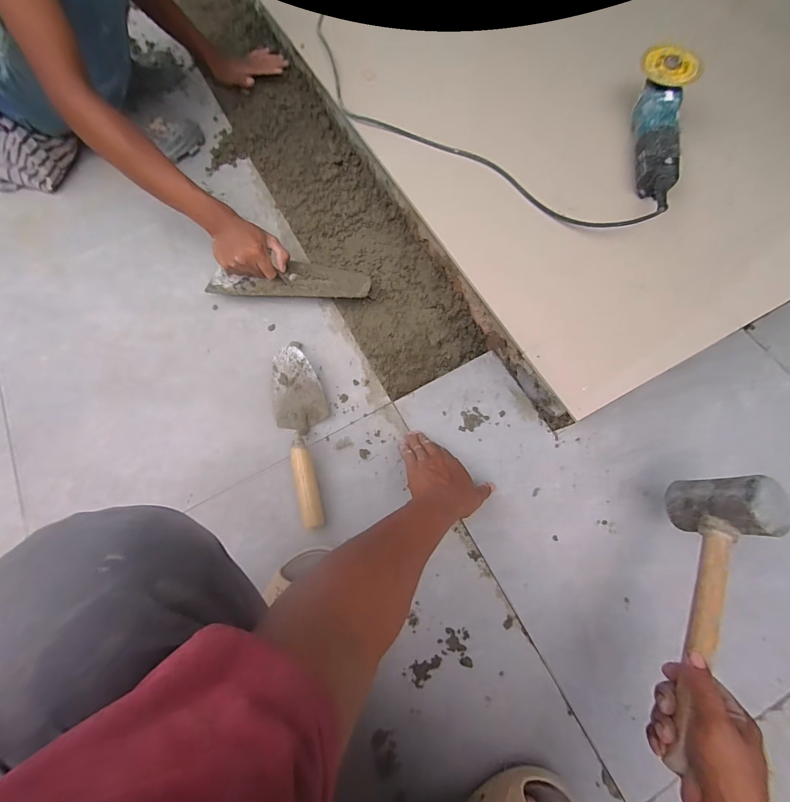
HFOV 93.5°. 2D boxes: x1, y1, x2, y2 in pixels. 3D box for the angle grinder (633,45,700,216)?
[{"bbox_3d":[0.440,-0.446,0.634,0.090,0.097,0.313,13,70,5],"label":"angle grinder"}]

